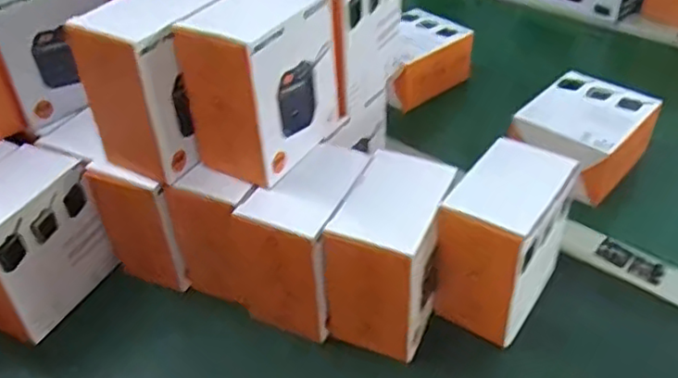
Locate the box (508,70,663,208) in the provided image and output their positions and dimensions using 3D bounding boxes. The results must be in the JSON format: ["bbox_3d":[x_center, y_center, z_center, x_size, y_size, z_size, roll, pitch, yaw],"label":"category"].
[{"bbox_3d":[0.243,-0.054,0.622,0.131,0.057,0.101,-34,47,-30],"label":"box"}]

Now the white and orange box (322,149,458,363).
[{"bbox_3d":[0.041,0.049,0.470,0.069,0.106,0.112,13,43,21],"label":"white and orange box"}]

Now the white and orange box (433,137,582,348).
[{"bbox_3d":[0.122,0.041,0.469,0.066,0.103,0.110,20,46,28],"label":"white and orange box"}]

